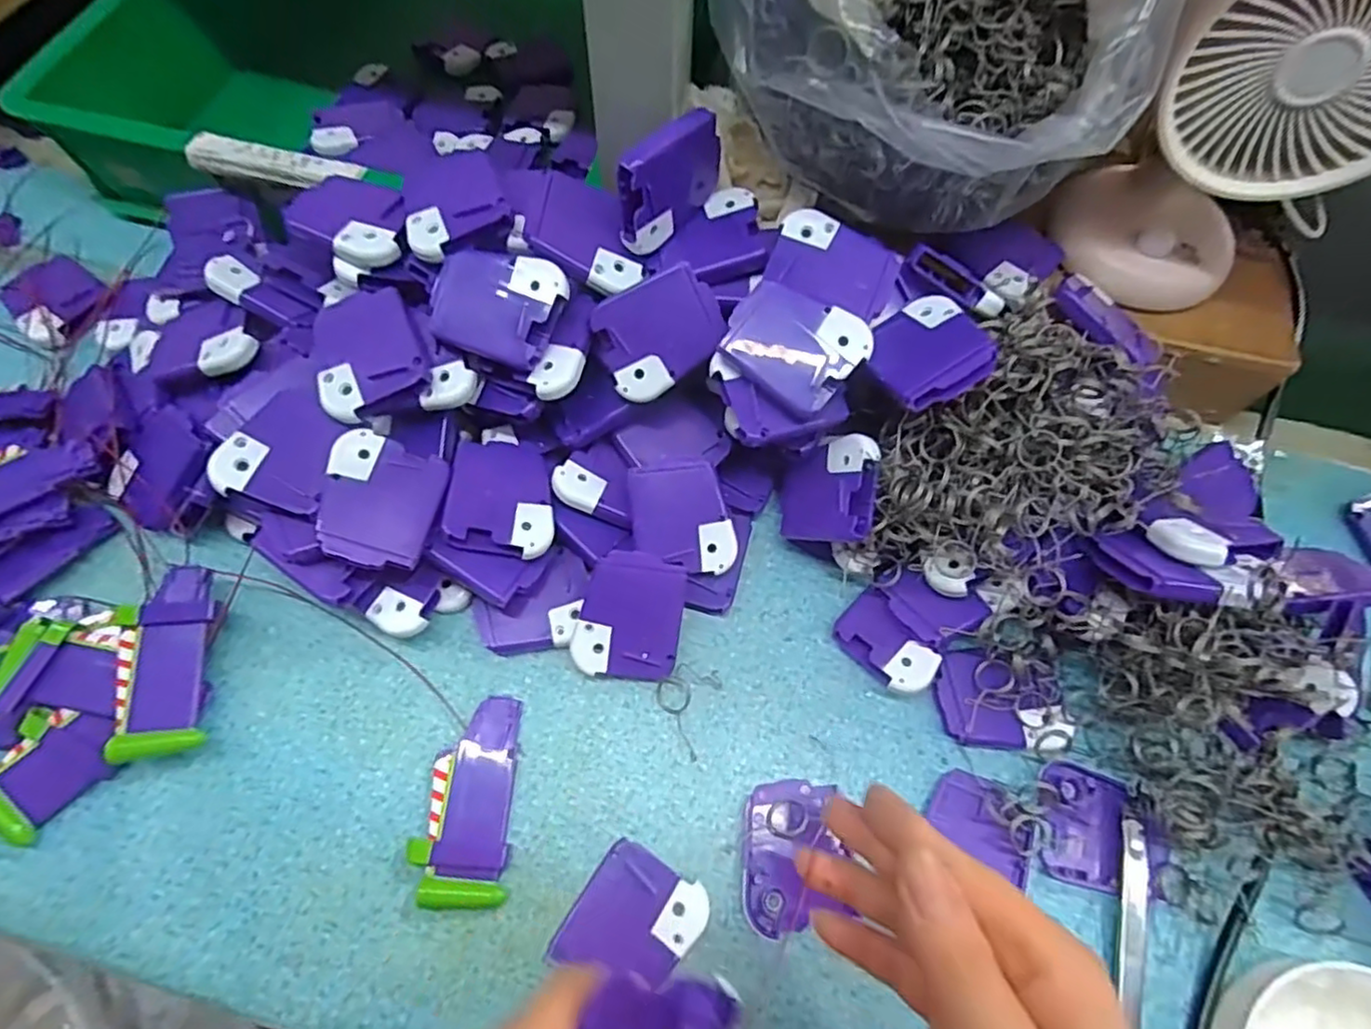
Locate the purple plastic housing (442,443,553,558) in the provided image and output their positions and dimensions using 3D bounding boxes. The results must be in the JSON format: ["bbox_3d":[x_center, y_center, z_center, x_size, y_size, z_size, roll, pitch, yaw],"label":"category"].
[{"bbox_3d":[-0.092,-0.013,0.337,0.052,0.013,0.065,9,61,-13],"label":"purple plastic housing"}]

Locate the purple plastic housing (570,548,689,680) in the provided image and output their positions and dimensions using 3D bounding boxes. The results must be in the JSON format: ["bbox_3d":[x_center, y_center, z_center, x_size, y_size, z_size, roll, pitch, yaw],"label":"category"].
[{"bbox_3d":[-0.028,0.051,0.333,0.053,0.011,0.061,13,87,-9],"label":"purple plastic housing"}]

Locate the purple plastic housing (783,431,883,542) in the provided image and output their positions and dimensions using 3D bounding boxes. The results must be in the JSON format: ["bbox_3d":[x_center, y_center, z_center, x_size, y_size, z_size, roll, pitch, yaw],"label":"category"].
[{"bbox_3d":[0.073,-0.011,0.341,0.012,0.063,0.051,6,85,-28],"label":"purple plastic housing"}]

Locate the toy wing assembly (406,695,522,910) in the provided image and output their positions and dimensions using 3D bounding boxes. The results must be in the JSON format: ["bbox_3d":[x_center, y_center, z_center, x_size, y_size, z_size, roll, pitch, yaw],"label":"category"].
[{"bbox_3d":[-0.102,0.132,0.309,0.040,0.013,0.088,1,66,-2],"label":"toy wing assembly"}]

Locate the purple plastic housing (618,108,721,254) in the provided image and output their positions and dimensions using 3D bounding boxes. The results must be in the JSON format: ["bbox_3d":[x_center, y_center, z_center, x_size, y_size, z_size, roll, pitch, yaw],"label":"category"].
[{"bbox_3d":[-0.007,-0.162,0.318,0.014,0.045,0.063,41,70,15],"label":"purple plastic housing"}]

